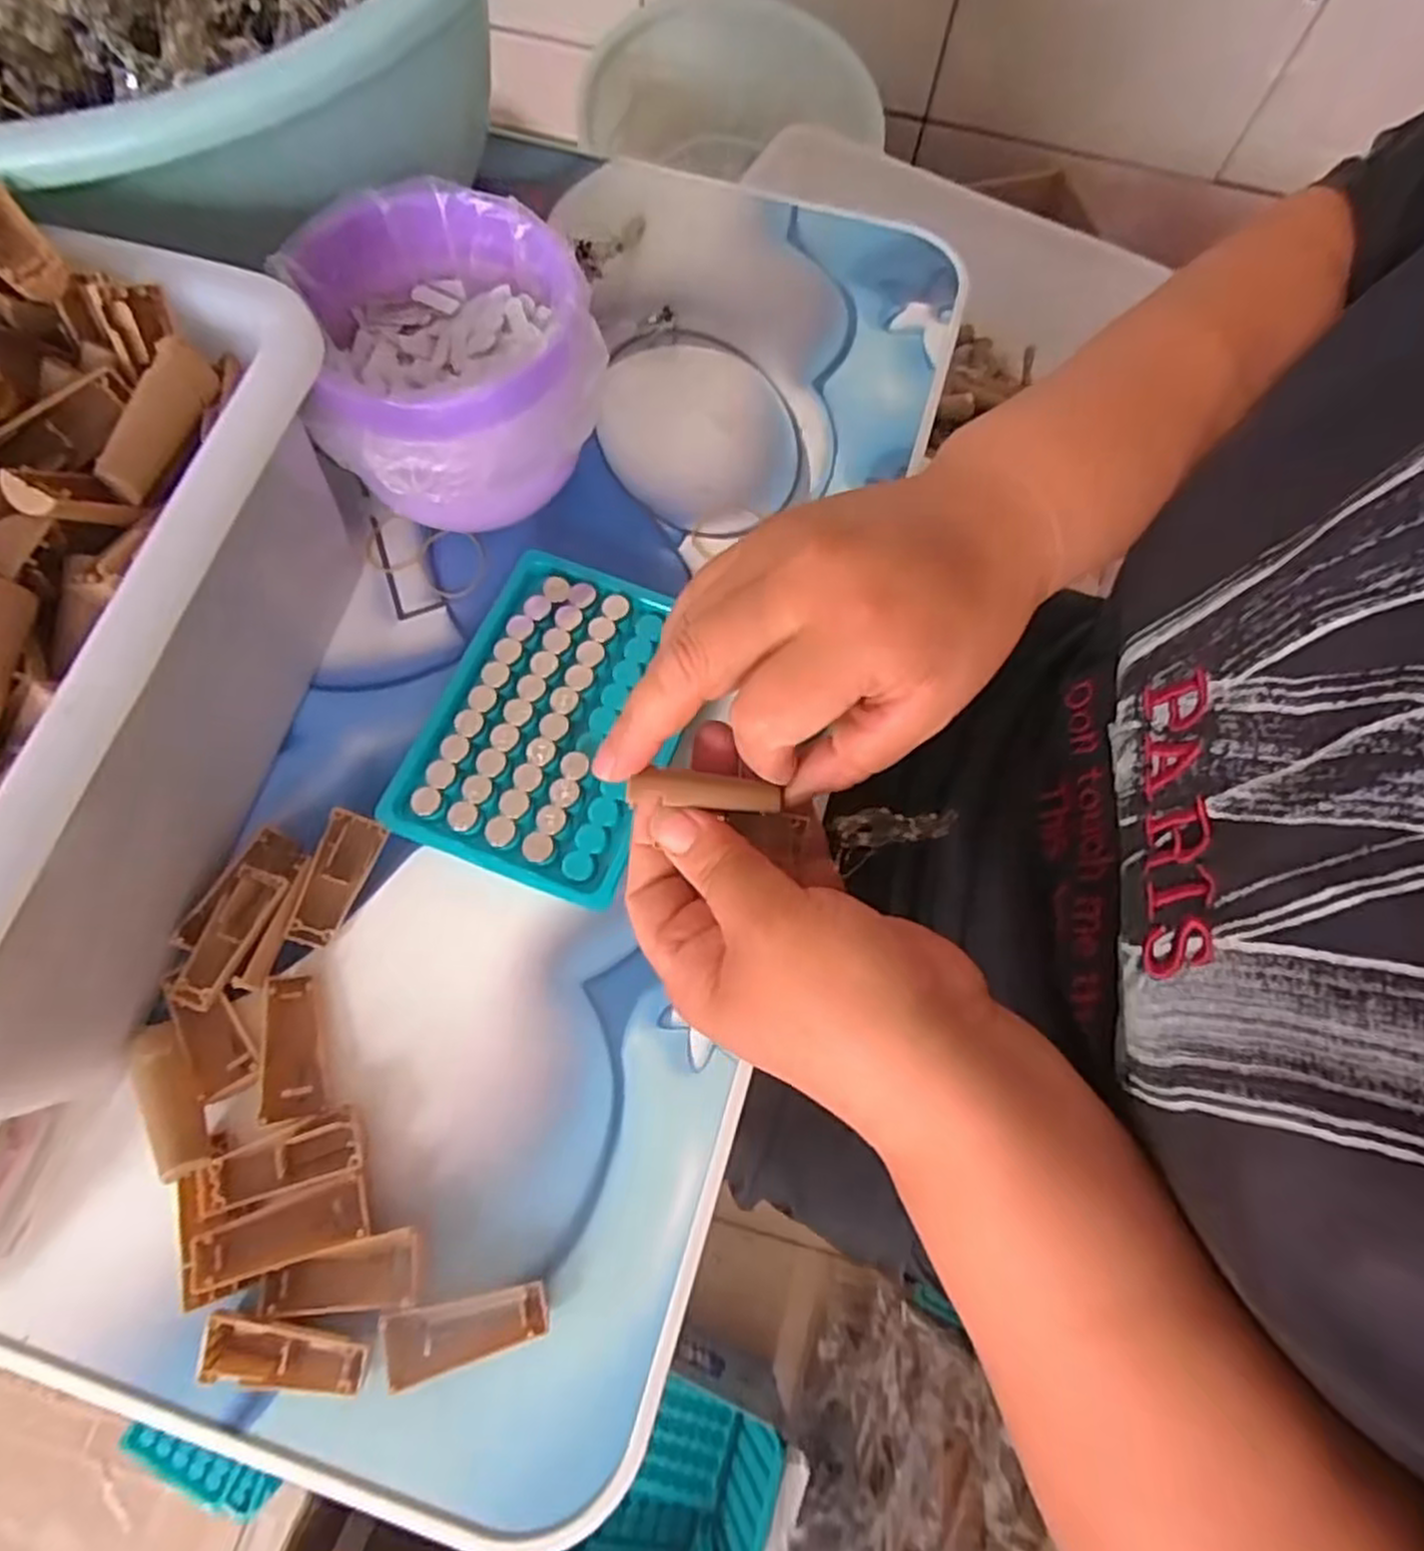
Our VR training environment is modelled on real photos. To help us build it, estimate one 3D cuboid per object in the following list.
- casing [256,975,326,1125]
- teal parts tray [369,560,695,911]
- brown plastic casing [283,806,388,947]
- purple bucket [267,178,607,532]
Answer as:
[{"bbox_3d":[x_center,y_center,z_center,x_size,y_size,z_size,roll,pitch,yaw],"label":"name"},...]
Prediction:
[{"bbox_3d":[-0.148,0.094,0.272,0.016,0.011,0.047,-11,72,-6],"label":"casing"},{"bbox_3d":[-0.062,-0.024,0.314,0.092,0.017,0.131,20,71,4],"label":"teal parts tray"},{"bbox_3d":[-0.141,0.039,0.292,0.020,0.004,0.049,23,76,-21],"label":"brown plastic casing"},{"bbox_3d":[-0.105,-0.159,0.319,0.109,0.088,0.104,1,71,-2],"label":"purple bucket"}]

